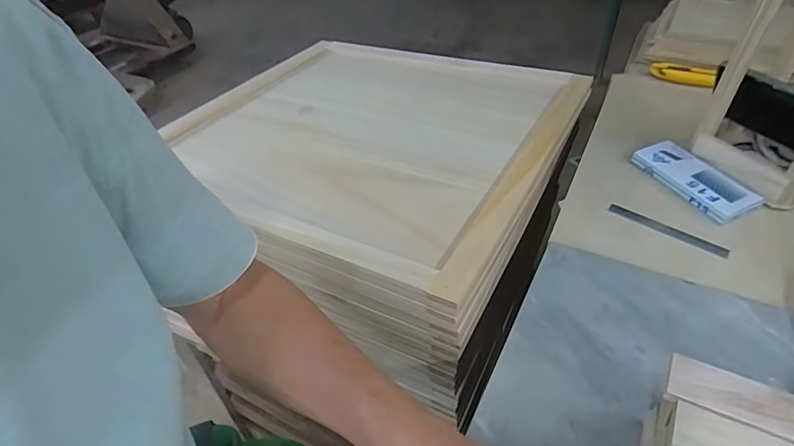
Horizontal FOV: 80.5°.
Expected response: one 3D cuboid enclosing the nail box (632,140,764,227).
[{"bbox_3d":[0.328,-0.048,0.522,0.052,0.025,0.124,-20,45,-19],"label":"nail box"}]

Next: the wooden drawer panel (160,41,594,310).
[{"bbox_3d":[-0.038,-0.125,0.606,0.455,0.025,0.444,18,44,25],"label":"wooden drawer panel"}]

